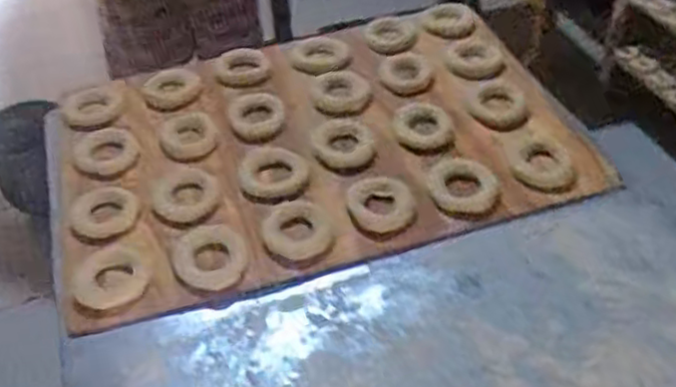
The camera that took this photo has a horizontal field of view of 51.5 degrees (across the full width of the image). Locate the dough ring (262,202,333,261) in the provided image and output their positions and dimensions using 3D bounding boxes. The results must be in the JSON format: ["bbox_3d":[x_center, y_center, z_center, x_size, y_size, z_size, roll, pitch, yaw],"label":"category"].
[{"bbox_3d":[-0.042,0.038,0.735,0.071,0.011,0.068,-2,42,2],"label":"dough ring"}]

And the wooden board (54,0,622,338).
[{"bbox_3d":[-0.032,-0.082,0.846,0.590,0.015,0.410,-15,43,-11],"label":"wooden board"}]

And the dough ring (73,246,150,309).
[{"bbox_3d":[-0.227,0.082,0.699,0.073,0.013,0.080,-2,42,2],"label":"dough ring"}]

